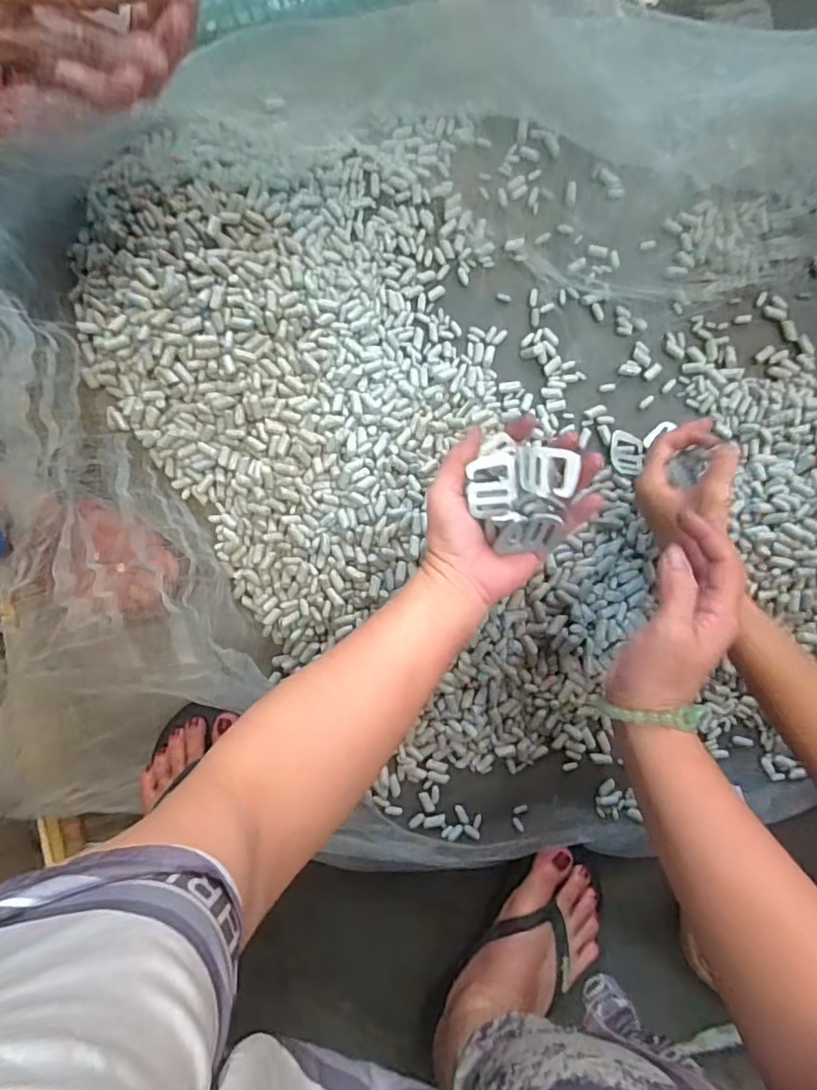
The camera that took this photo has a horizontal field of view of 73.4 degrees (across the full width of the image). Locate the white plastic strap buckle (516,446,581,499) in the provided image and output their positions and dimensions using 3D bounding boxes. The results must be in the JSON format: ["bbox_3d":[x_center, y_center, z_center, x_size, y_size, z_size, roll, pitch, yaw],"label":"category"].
[{"bbox_3d":[0.095,-0.050,0.374,0.042,0.006,0.038,6,73,-5],"label":"white plastic strap buckle"}]

